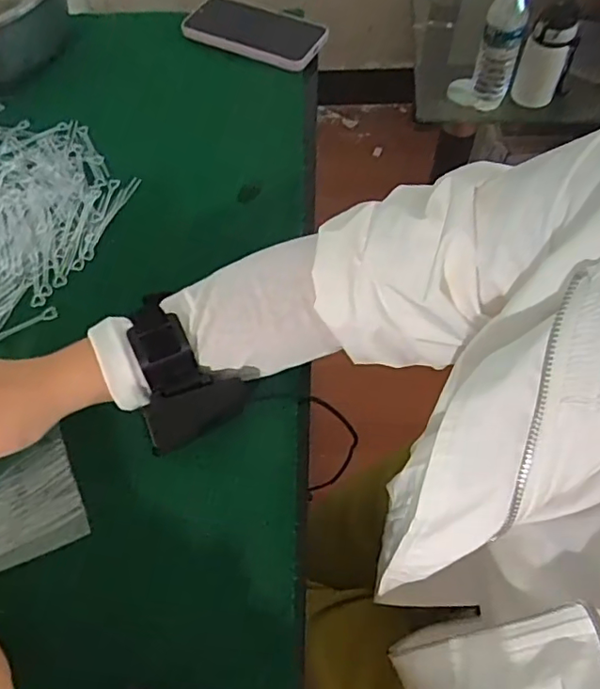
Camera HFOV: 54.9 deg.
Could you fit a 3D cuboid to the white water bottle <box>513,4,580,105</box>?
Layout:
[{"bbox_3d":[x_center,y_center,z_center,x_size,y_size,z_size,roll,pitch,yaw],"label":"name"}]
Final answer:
[{"bbox_3d":[0.442,-0.515,1.029,0.089,0.136,0.098,16,61,11],"label":"white water bottle"}]

